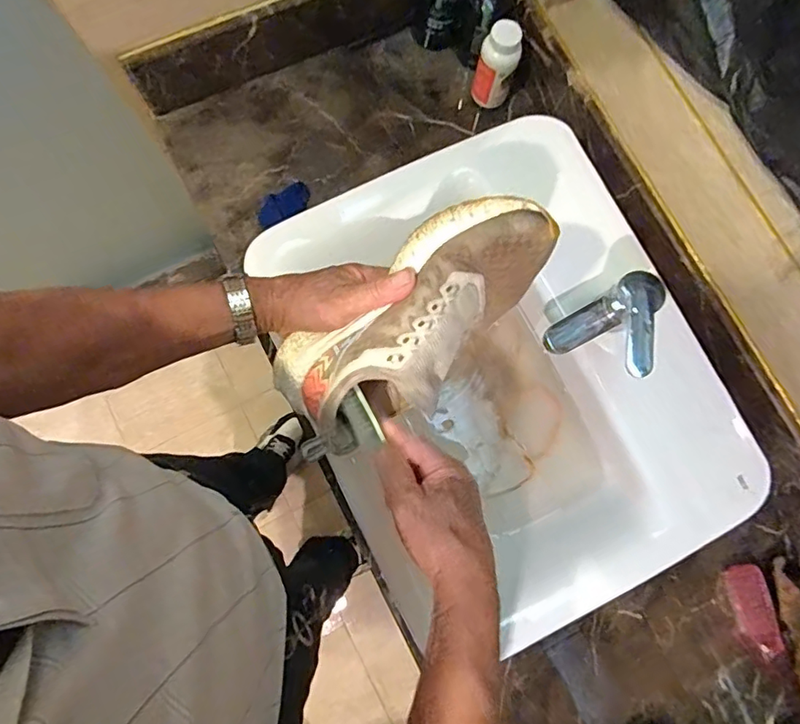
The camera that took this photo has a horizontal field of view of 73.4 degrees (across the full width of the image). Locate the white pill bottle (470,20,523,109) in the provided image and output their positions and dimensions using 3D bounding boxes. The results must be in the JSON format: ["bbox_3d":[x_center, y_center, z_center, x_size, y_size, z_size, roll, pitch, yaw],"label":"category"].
[{"bbox_3d":[0.137,-0.421,0.766,0.057,0.116,0.049,11,80,1],"label":"white pill bottle"}]

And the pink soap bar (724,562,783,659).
[{"bbox_3d":[0.434,0.303,0.661,0.036,0.024,0.101,-6,80,-2],"label":"pink soap bar"}]

